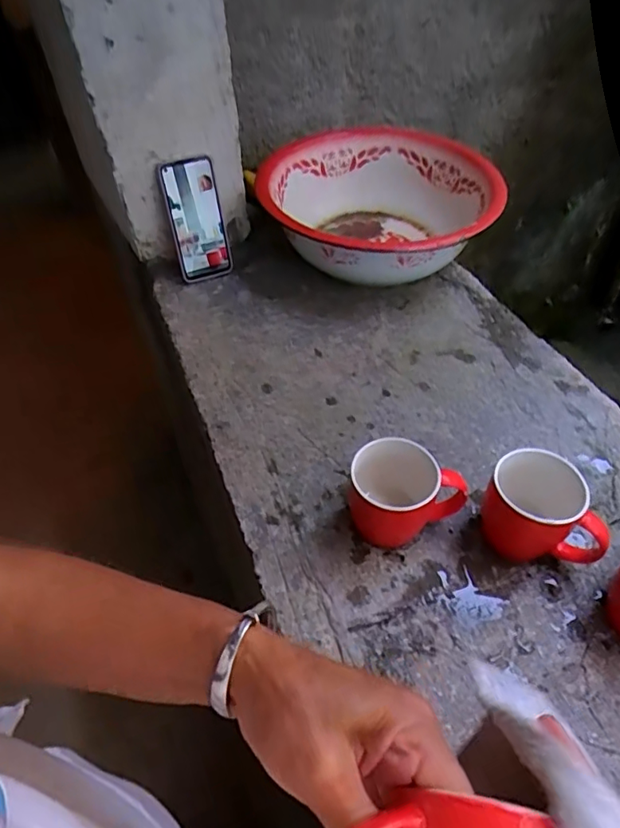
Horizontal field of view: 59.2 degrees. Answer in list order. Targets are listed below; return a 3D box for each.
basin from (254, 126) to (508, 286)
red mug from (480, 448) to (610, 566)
[{"bbox_3d":[0.104,-0.333,0.876,0.337,0.123,0.381,-25,52,-22],"label":"basin"},{"bbox_3d":[0.209,0.097,0.497,0.079,0.091,0.107,-33,55,-28],"label":"red mug"}]

